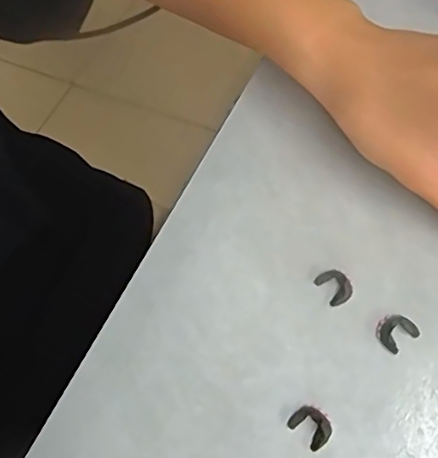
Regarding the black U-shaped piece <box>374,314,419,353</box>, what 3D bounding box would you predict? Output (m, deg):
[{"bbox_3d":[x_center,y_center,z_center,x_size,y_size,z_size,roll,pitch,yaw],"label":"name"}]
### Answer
[{"bbox_3d":[0.075,0.043,0.254,0.015,0.004,0.014,-35,66,-17],"label":"black U-shaped piece"}]

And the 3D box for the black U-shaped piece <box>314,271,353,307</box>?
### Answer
[{"bbox_3d":[0.051,0.025,0.264,0.012,0.005,0.016,-27,64,-13],"label":"black U-shaped piece"}]

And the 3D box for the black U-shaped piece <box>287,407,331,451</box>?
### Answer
[{"bbox_3d":[0.037,0.078,0.237,0.012,0.005,0.016,-41,68,-19],"label":"black U-shaped piece"}]

